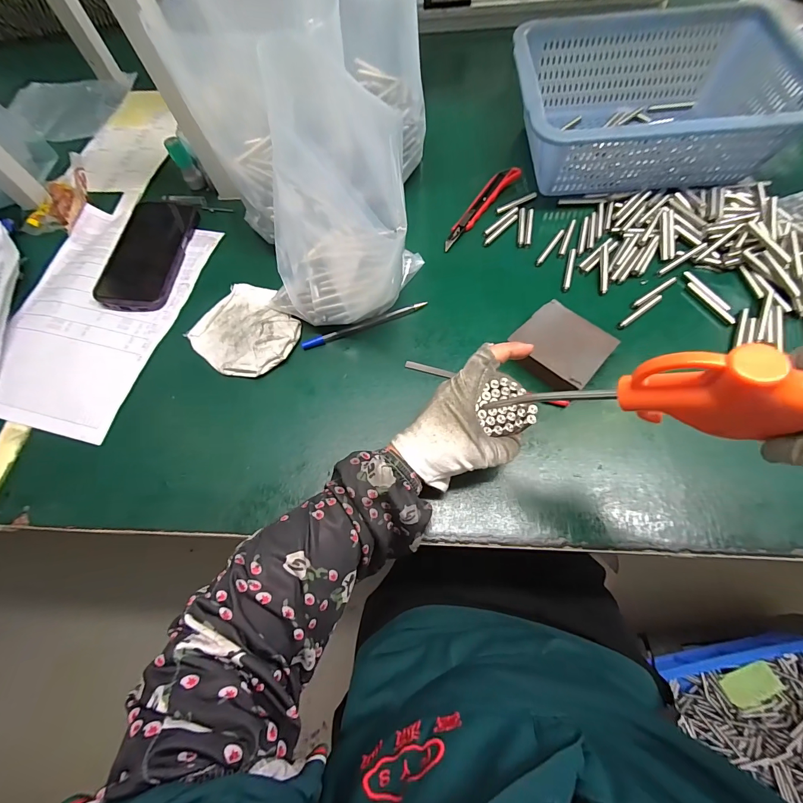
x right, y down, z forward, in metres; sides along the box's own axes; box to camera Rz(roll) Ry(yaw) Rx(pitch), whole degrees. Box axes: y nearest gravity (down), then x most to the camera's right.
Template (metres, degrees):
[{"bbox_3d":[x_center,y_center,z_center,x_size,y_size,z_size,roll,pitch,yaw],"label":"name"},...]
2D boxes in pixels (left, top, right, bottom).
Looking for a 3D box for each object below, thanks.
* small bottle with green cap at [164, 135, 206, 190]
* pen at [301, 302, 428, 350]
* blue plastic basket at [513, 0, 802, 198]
[{"bbox_3d":[-0.289,-0.319,0.486,0.023,0.056,0.017,-43,70,-14],"label":"small bottle with green cap"},{"bbox_3d":[-0.040,-0.084,0.392,0.139,0.010,0.009,-19,66,-4],"label":"pen"},{"bbox_3d":[0.291,-0.363,0.441,0.309,0.088,0.244,5,67,6],"label":"blue plastic basket"}]

